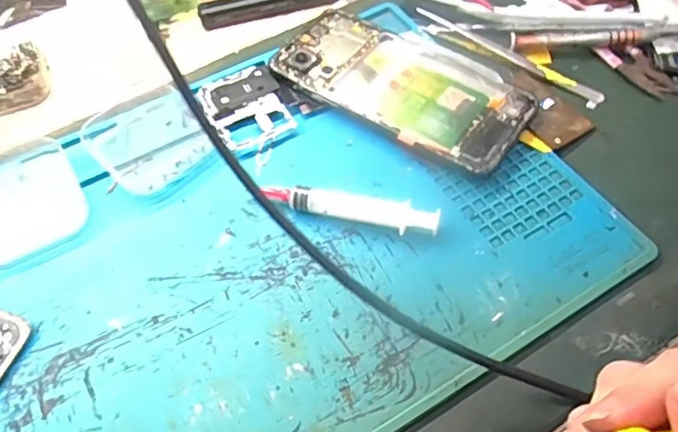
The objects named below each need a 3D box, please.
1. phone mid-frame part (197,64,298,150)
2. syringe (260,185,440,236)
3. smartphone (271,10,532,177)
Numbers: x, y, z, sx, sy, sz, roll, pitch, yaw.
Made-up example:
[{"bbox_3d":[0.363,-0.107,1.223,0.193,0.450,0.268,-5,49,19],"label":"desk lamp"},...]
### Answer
[{"bbox_3d":[-0.058,-0.070,0.350,0.048,0.004,0.062,-24,60,-14],"label":"phone mid-frame part"},{"bbox_3d":[0.006,-0.004,0.302,0.094,0.014,0.014,12,58,8],"label":"syringe"},{"bbox_3d":[0.037,-0.082,0.349,0.157,0.012,0.073,33,63,19],"label":"smartphone"}]

